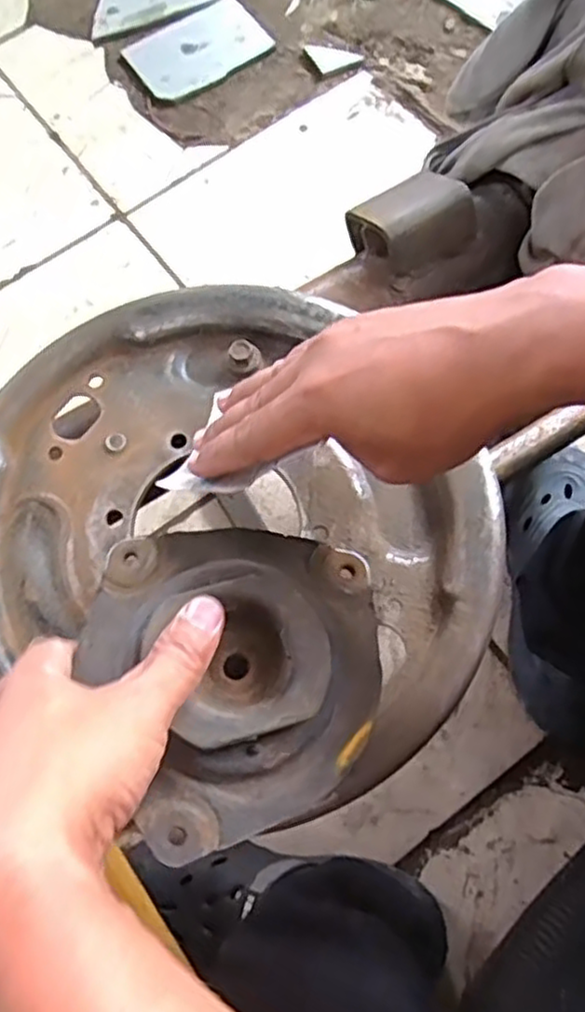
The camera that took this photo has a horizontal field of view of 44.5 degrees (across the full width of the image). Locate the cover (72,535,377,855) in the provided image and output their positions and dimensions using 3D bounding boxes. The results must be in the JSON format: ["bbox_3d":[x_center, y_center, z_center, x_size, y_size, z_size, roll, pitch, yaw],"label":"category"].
[{"bbox_3d":[-0.025,0.074,0.318,0.130,0.031,0.137,1,71,-2],"label":"cover"}]

